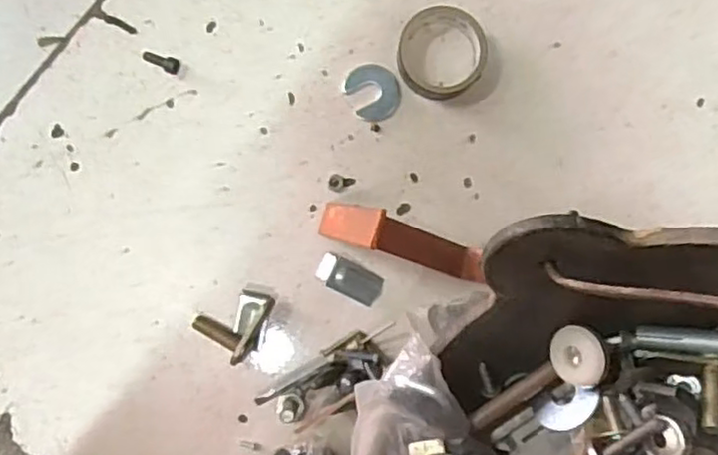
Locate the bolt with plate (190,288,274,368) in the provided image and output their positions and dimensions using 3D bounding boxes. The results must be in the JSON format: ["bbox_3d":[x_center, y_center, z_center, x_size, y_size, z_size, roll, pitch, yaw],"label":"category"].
[{"bbox_3d":[-0.073,0.054,0.407,0.038,0.014,0.043,40,87,1],"label":"bolt with plate"}]

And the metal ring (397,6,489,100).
[{"bbox_3d":[0.050,-0.105,0.411,0.054,0.017,0.054,0,87,-1],"label":"metal ring"}]

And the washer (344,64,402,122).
[{"bbox_3d":[0.010,-0.084,0.419,0.031,0.004,0.035,-31,88,-2],"label":"washer"}]

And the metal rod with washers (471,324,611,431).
[{"bbox_3d":[0.080,0.069,0.306,0.067,0.020,0.025,-40,88,24],"label":"metal rod with washers"}]

